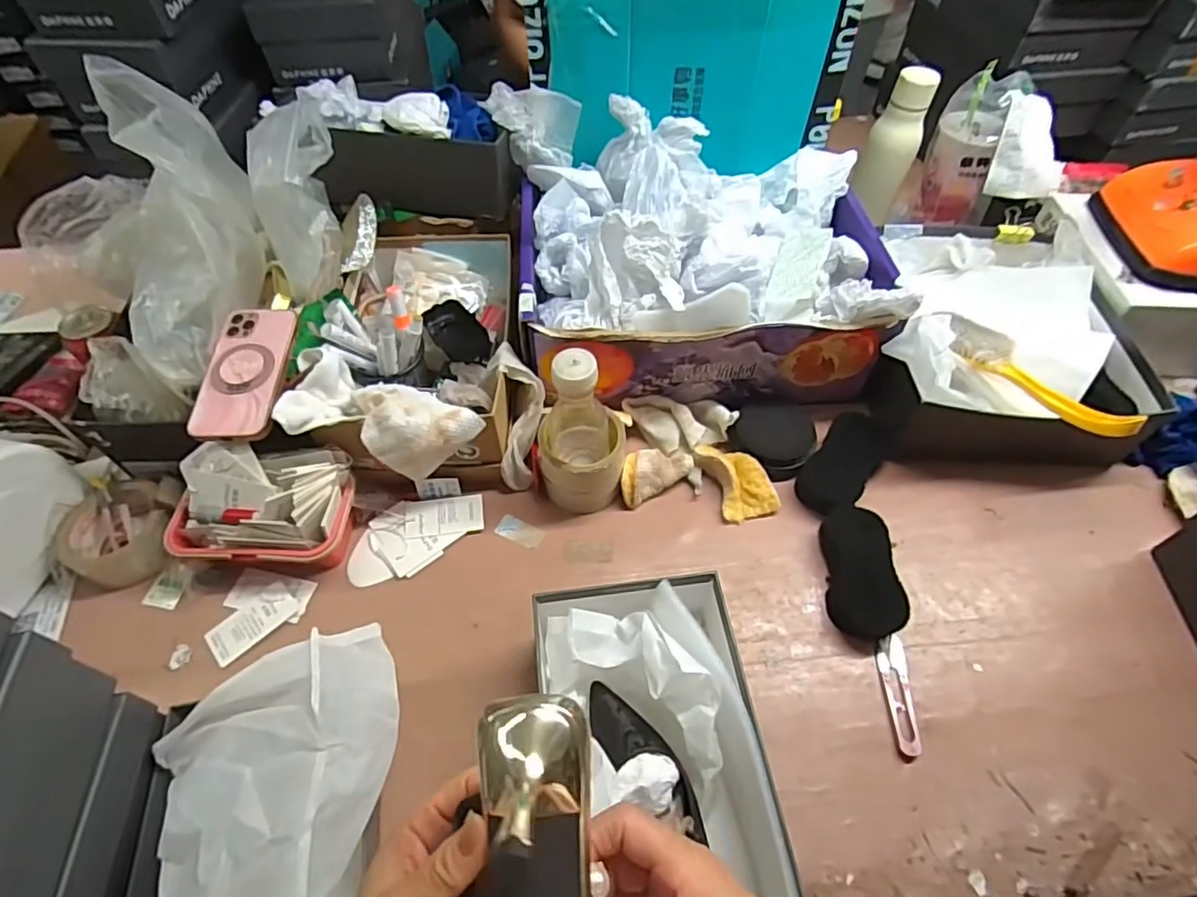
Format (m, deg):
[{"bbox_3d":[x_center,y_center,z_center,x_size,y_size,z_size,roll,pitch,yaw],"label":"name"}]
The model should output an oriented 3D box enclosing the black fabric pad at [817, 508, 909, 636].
[{"bbox_3d":[0.254,0.116,0.590,0.062,0.029,0.123,-1,53,1],"label":"black fabric pad"}]

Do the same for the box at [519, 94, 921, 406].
[{"bbox_3d":[0.114,-0.210,0.692,0.387,0.186,0.264,-1,54,-1],"label":"box"}]

